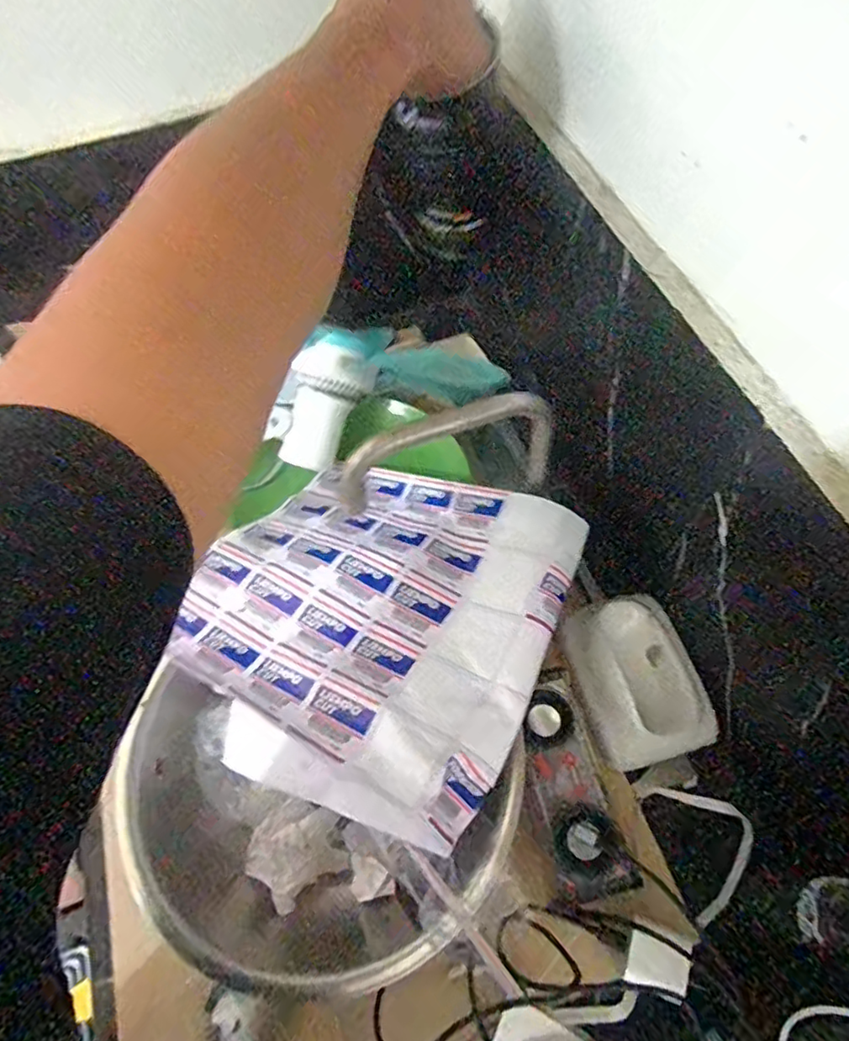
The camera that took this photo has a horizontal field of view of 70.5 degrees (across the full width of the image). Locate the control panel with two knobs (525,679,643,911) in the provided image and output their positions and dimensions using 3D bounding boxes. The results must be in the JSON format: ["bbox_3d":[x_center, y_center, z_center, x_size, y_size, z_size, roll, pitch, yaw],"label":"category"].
[{"bbox_3d":[0.116,0.209,0.471,0.054,0.026,0.153,-14,62,-6],"label":"control panel with two knobs"}]

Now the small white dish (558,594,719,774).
[{"bbox_3d":[0.185,0.139,0.529,0.108,0.042,0.136,-16,63,-6],"label":"small white dish"}]

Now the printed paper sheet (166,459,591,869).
[{"bbox_3d":[-0.045,0.077,0.502,0.289,0.089,0.289,20,64,12],"label":"printed paper sheet"}]

